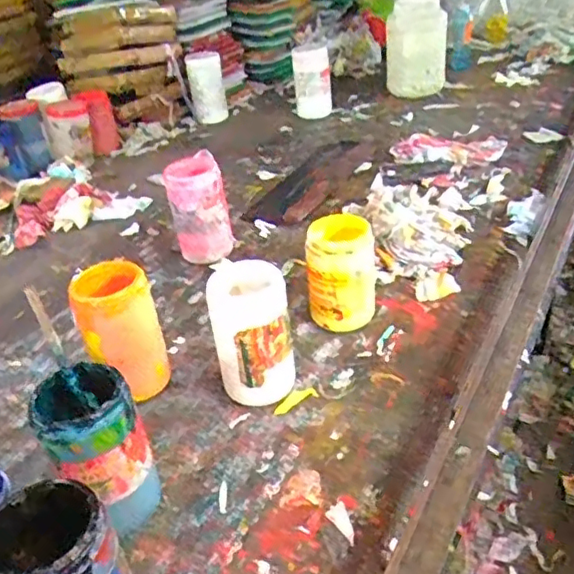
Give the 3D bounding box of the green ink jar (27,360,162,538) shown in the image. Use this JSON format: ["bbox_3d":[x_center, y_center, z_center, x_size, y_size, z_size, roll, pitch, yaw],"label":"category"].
[{"bbox_3d":[-0.189,0.170,0.618,0.090,0.170,0.082,-4,34,3],"label":"green ink jar"}]

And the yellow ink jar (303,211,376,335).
[{"bbox_3d":[0.076,-0.019,0.866,0.093,0.163,0.087,-4,34,3],"label":"yellow ink jar"}]

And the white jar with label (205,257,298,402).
[{"bbox_3d":[-0.042,0.063,0.767,0.101,0.160,0.100,-9,34,-5],"label":"white jar with label"}]

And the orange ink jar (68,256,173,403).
[{"bbox_3d":[-0.210,0.062,0.790,0.096,0.171,0.098,-15,35,-13],"label":"orange ink jar"}]

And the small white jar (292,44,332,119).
[{"bbox_3d":[0.069,-0.549,1.646,0.102,0.173,0.079,-4,34,4],"label":"small white jar"}]

